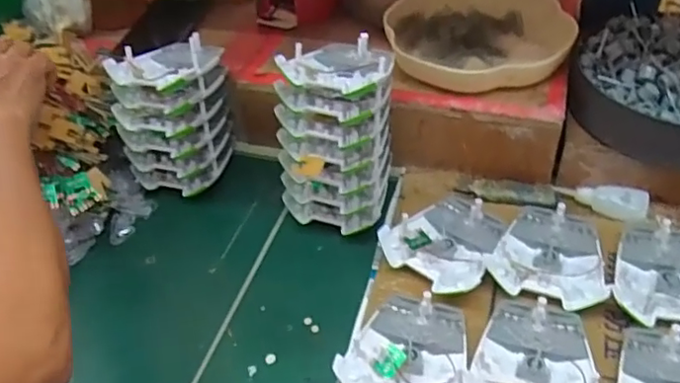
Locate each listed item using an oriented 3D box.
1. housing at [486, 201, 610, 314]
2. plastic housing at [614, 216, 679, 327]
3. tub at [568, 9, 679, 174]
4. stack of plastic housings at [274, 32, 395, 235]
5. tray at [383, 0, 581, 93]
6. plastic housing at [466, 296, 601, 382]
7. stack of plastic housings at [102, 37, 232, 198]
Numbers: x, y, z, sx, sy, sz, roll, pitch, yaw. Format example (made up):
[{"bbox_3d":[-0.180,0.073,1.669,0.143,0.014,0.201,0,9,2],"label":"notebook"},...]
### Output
[{"bbox_3d":[0.195,0.055,0.547,0.098,0.018,0.106,15,48,19],"label":"housing"},{"bbox_3d":[0.288,0.065,0.522,0.094,0.018,0.117,3,46,7],"label":"plastic housing"},{"bbox_3d":[0.350,-0.101,0.604,0.211,0.079,0.198,-25,49,-19],"label":"tub"},{"bbox_3d":[-0.001,-0.060,0.593,0.107,0.151,0.131,5,46,10],"label":"stack of plastic housings"},{"bbox_3d":[0.146,-0.177,0.658,0.210,0.038,0.176,17,49,20],"label":"tray"},{"bbox_3d":[0.156,0.131,0.470,0.096,0.018,0.109,9,47,13],"label":"plastic housing"},{"bbox_3d":[-0.177,-0.089,0.652,0.095,0.127,0.122,11,47,15],"label":"stack of plastic housings"}]

